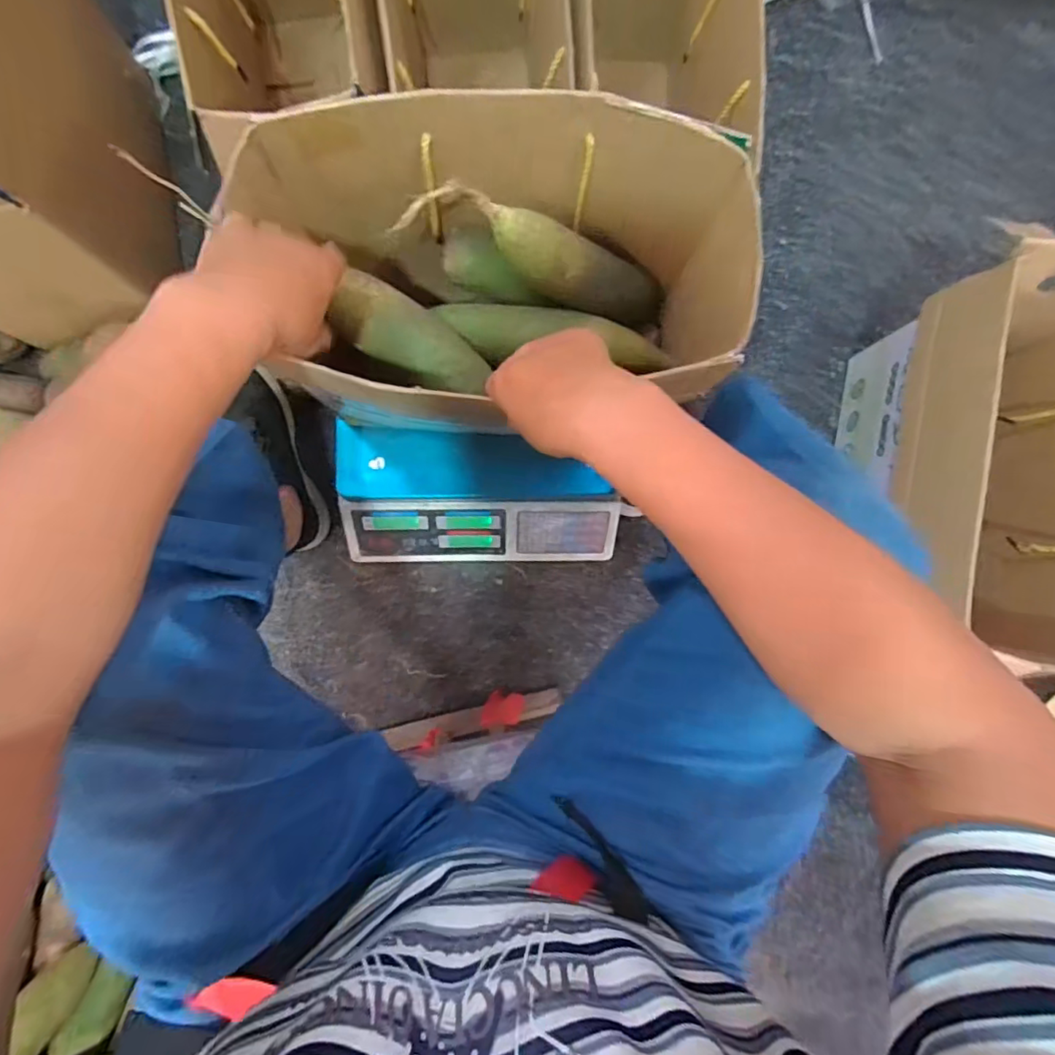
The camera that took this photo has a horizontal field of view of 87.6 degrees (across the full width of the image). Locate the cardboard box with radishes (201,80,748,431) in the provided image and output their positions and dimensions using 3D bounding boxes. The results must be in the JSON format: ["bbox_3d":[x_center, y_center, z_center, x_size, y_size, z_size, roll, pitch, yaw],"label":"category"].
[{"bbox_3d":[-0.023,-0.205,0.466,0.350,0.204,0.183,4,87,-2],"label":"cardboard box with radishes"}]

